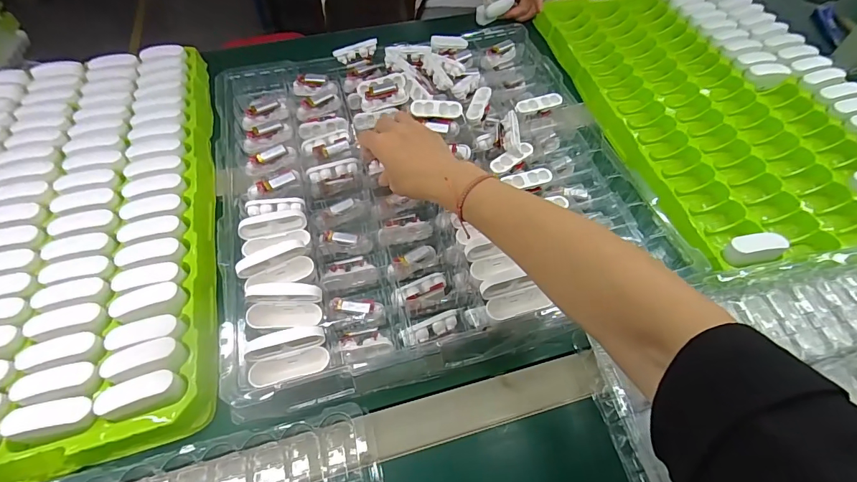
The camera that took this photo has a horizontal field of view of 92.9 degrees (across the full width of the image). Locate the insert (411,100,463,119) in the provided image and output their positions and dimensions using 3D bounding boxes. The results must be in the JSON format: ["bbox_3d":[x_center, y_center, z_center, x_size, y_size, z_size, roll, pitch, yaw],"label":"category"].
[{"bbox_3d":[0.011,-0.168,0.520,0.064,0.021,0.014,5,13,4],"label":"insert"}]

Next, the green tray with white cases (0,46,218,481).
[{"bbox_3d":[-0.453,-0.030,0.465,0.383,0.035,0.564,-13,58,-10],"label":"green tray with white cases"}]

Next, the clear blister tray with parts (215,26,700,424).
[{"bbox_3d":[-0.005,-0.081,0.489,0.447,0.074,0.461,-12,58,-10],"label":"clear blister tray with parts"}]

